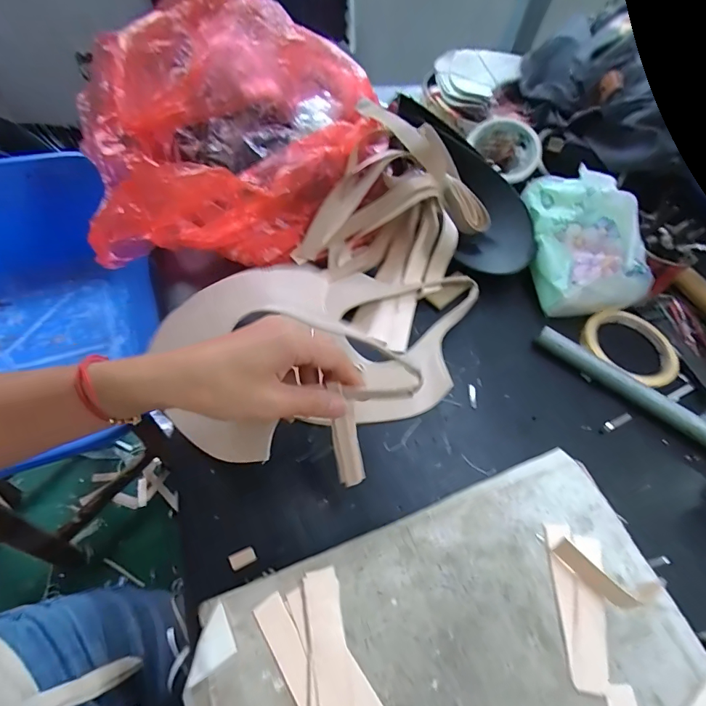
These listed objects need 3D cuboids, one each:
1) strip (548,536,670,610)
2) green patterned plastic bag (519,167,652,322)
[{"bbox_3d":[0.175,0.152,0.273,0.078,0.013,0.027,19,56,6],"label":"strip"},{"bbox_3d":[0.254,-0.127,0.442,0.105,0.102,0.144,3,56,-6],"label":"green patterned plastic bag"}]

